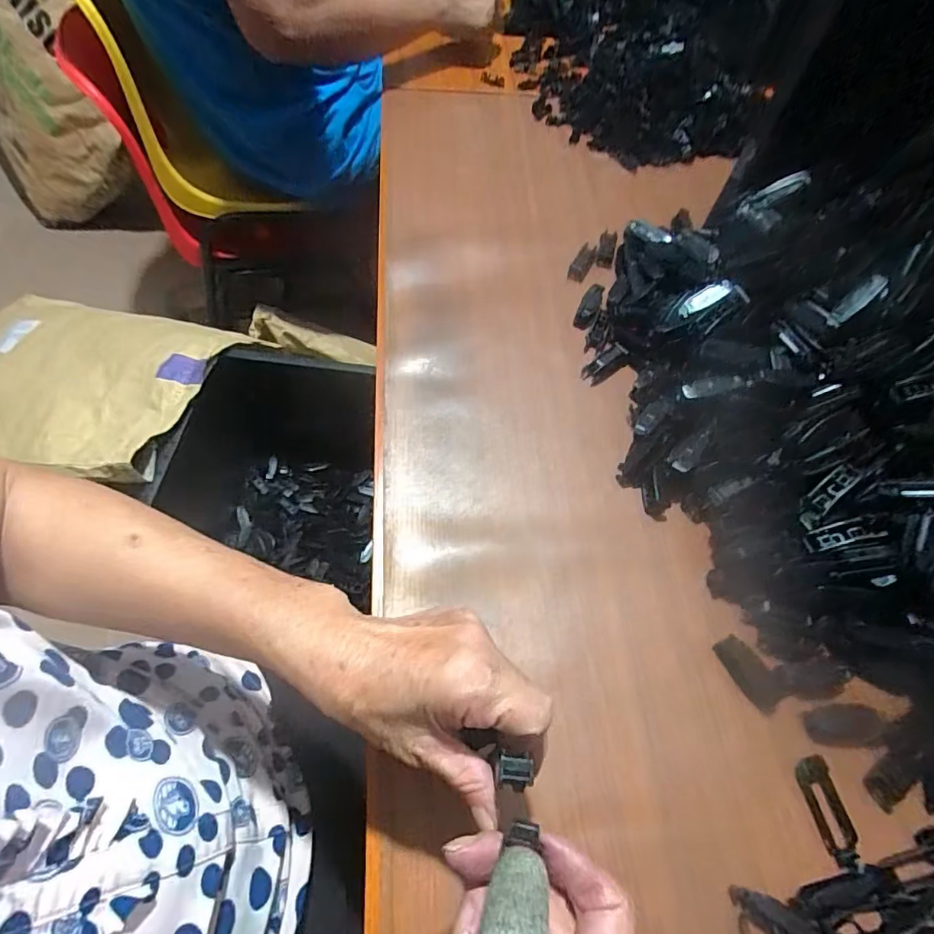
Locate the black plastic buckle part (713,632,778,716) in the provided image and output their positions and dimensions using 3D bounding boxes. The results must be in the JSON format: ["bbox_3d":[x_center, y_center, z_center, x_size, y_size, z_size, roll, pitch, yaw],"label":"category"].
[{"bbox_3d":[0.200,0.145,0.373,0.024,0.004,0.052,-25,66,-16],"label":"black plastic buckle part"}]

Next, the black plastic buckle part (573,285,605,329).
[{"bbox_3d":[0.124,-0.161,0.533,0.019,0.007,0.058,22,63,8],"label":"black plastic buckle part"}]

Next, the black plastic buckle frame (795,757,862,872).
[{"bbox_3d":[0.229,0.217,0.335,0.022,0.006,0.058,-11,63,-9],"label":"black plastic buckle frame"}]

